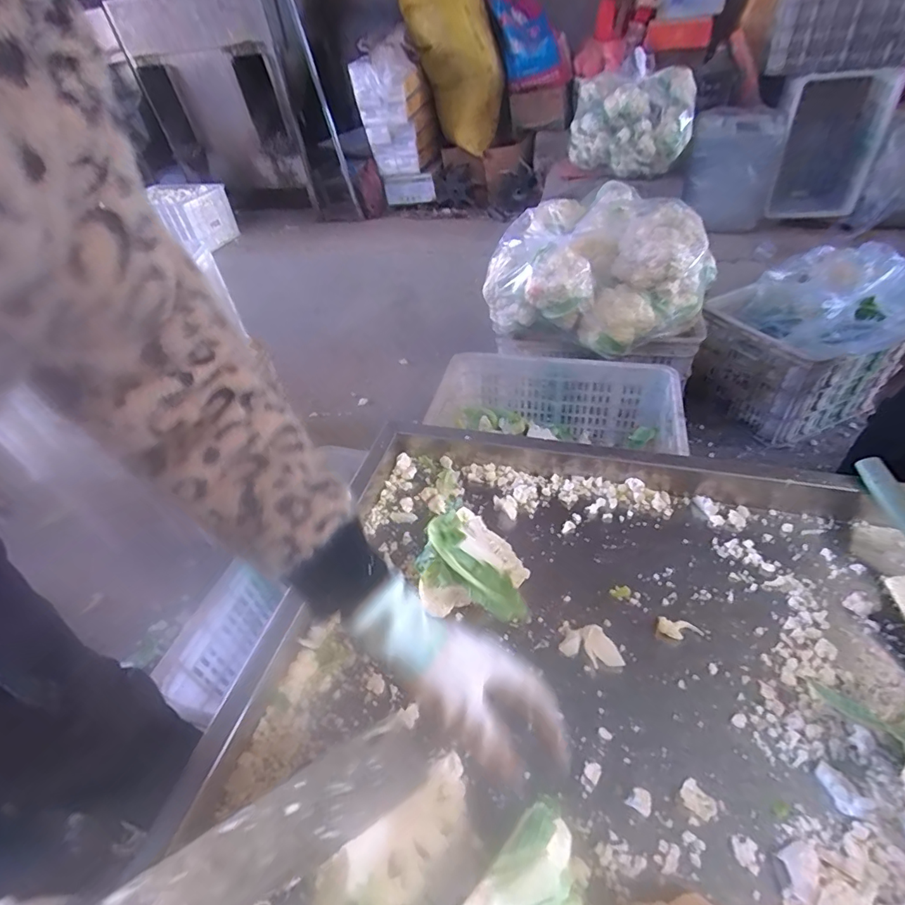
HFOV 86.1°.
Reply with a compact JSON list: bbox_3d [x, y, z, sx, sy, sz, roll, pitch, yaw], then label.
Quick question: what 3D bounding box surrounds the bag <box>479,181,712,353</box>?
[{"bbox_3d":[0.330,-0.430,1.159,0.321,0.275,0.456,-37,50,-28],"label":"bag"}]

